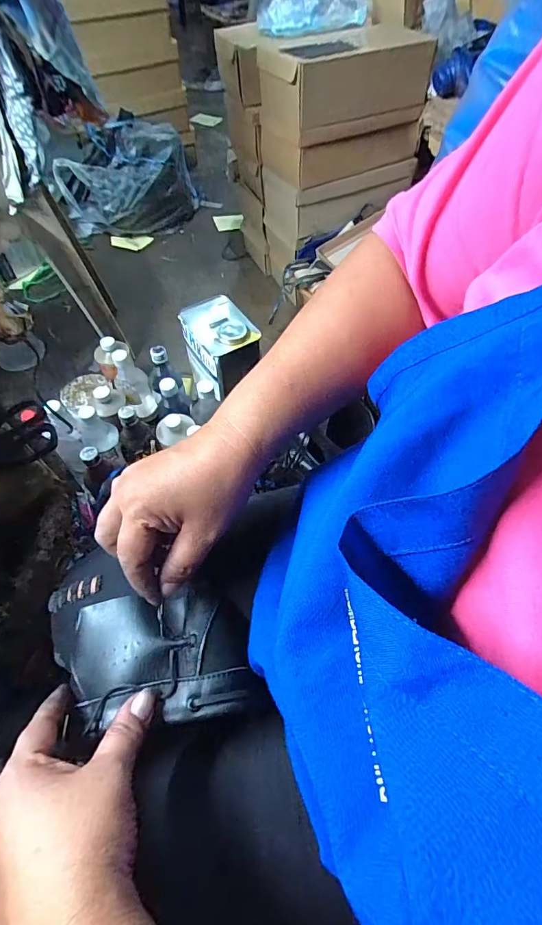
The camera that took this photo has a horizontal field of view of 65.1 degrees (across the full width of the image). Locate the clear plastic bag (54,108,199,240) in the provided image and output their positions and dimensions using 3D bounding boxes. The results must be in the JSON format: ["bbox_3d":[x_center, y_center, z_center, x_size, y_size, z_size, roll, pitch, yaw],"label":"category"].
[{"bbox_3d":[-0.450,-0.902,1.355,0.387,0.235,0.266,-3,57,-2],"label":"clear plastic bag"}]

